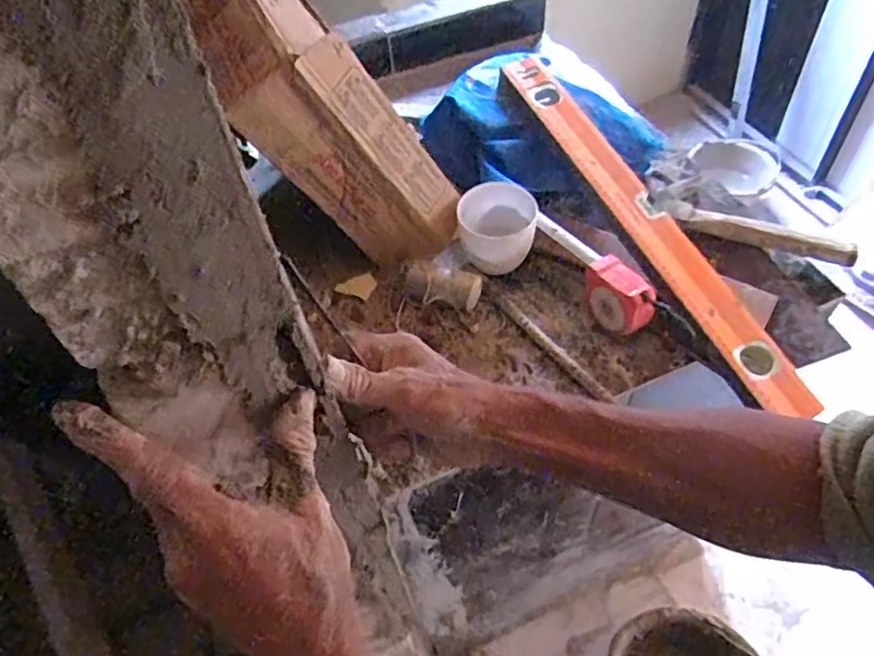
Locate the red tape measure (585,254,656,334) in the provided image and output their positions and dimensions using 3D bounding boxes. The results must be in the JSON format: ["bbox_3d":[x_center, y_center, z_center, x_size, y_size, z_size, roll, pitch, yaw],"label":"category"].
[{"bbox_3d":[0.206,-0.034,0.721,0.052,0.057,0.086,-25,54,-14],"label":"red tape measure"}]

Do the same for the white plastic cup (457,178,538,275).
[{"bbox_3d":[0.076,-0.122,0.797,0.097,0.079,0.084,0,52,6],"label":"white plastic cup"}]

